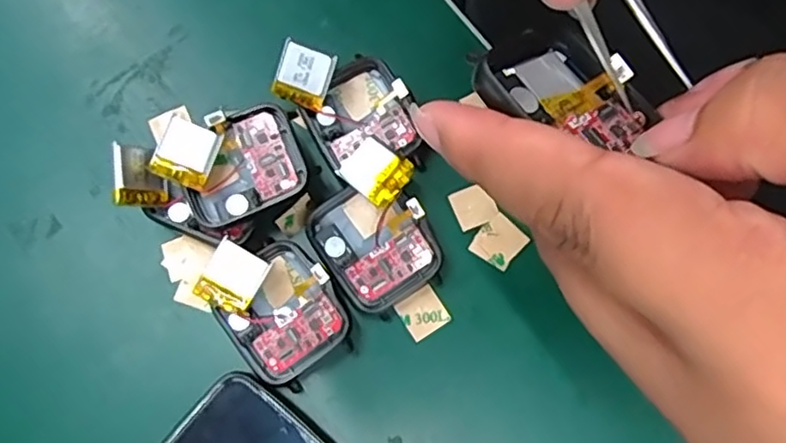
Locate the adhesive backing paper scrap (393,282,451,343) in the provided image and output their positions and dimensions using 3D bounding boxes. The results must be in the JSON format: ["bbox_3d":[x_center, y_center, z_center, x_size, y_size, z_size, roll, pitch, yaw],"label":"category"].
[{"bbox_3d":[0.011,0.032,0.227,0.015,0.004,0.016,-32,77,-8],"label":"adhesive backing paper scrap"}]

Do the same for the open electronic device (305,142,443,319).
[{"bbox_3d":[-0.007,0.003,0.225,0.041,0.022,0.049,-35,78,-9],"label":"open electronic device"}]

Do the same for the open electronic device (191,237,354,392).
[{"bbox_3d":[-0.040,0.029,0.221,0.037,0.016,0.050,-40,79,-10],"label":"open electronic device"}]

